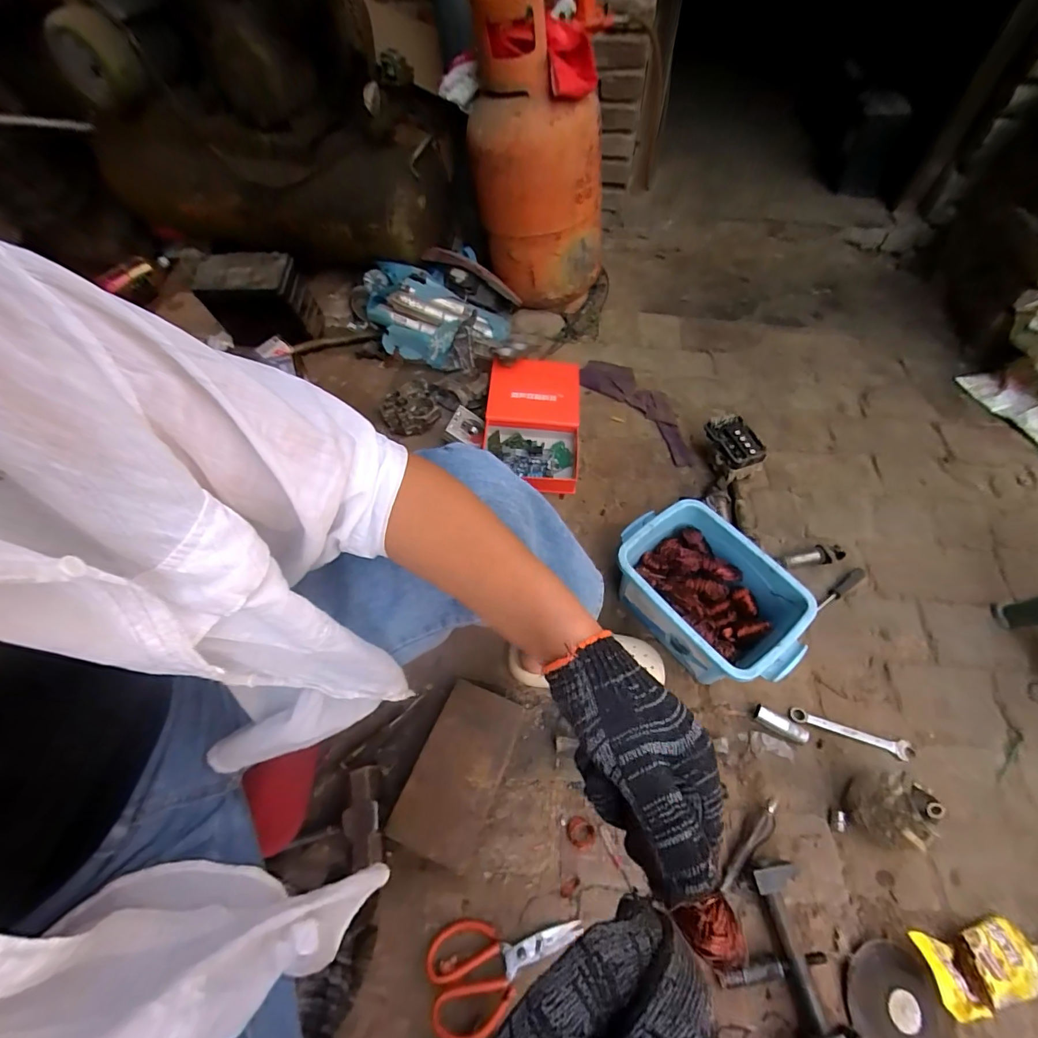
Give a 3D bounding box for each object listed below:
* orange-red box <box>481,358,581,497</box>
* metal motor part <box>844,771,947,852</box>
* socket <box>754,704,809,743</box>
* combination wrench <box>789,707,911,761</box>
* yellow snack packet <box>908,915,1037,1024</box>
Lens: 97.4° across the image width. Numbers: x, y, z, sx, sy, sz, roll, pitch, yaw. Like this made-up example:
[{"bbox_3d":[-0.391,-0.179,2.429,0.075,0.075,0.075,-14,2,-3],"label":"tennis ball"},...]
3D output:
[{"bbox_3d":[0.032,-0.225,1.064,0.215,0.093,0.355,1,57,4],"label":"orange-red box"},{"bbox_3d":[0.516,0.405,0.632,0.091,0.081,0.091,8,58,9],"label":"metal motor part"},{"bbox_3d":[0.418,0.327,0.725,0.080,0.019,0.026,26,61,18],"label":"socket"},{"bbox_3d":[0.521,0.339,0.724,0.169,0.010,0.030,15,58,11],"label":"combination wrench"},{"bbox_3d":[0.562,0.543,0.556,0.169,0.040,0.078,2,60,-16],"label":"yellow snack packet"}]

